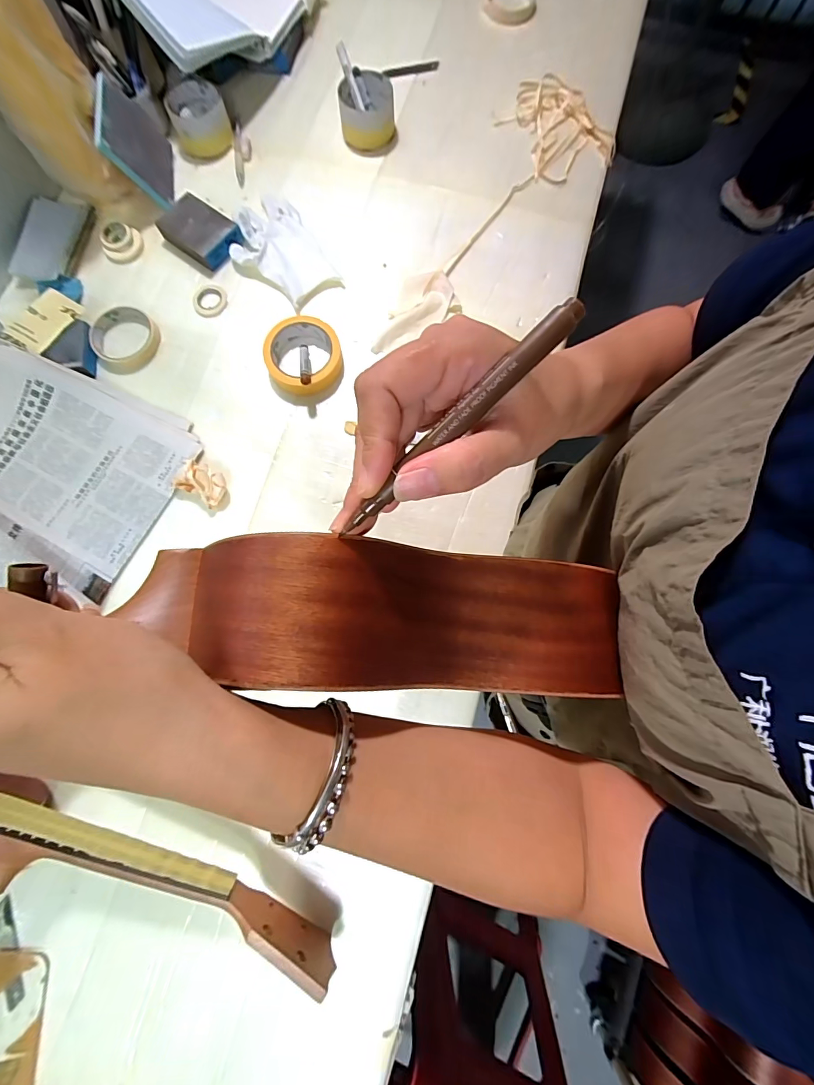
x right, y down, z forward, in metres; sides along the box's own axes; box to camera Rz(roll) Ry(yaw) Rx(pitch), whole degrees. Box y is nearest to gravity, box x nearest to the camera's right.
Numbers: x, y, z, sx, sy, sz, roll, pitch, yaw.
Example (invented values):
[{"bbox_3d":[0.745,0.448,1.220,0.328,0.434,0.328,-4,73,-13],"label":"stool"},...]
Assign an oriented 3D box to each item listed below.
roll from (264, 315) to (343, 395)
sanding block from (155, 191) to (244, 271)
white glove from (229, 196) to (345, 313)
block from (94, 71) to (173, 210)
[{"bbox_3d":[-0.138,-0.250,0.542,0.099,0.029,0.101,0,80,0],"label":"roll"},{"bbox_3d":[-0.298,-0.451,0.585,0.113,0.024,0.073,37,82,7],"label":"sanding block"},{"bbox_3d":[-0.186,-0.419,0.581,0.112,0.015,0.187,-31,81,-5],"label":"white glove"},{"bbox_3d":[-0.388,-0.576,0.578,0.018,0.103,0.134,-13,76,20],"label":"block"}]

